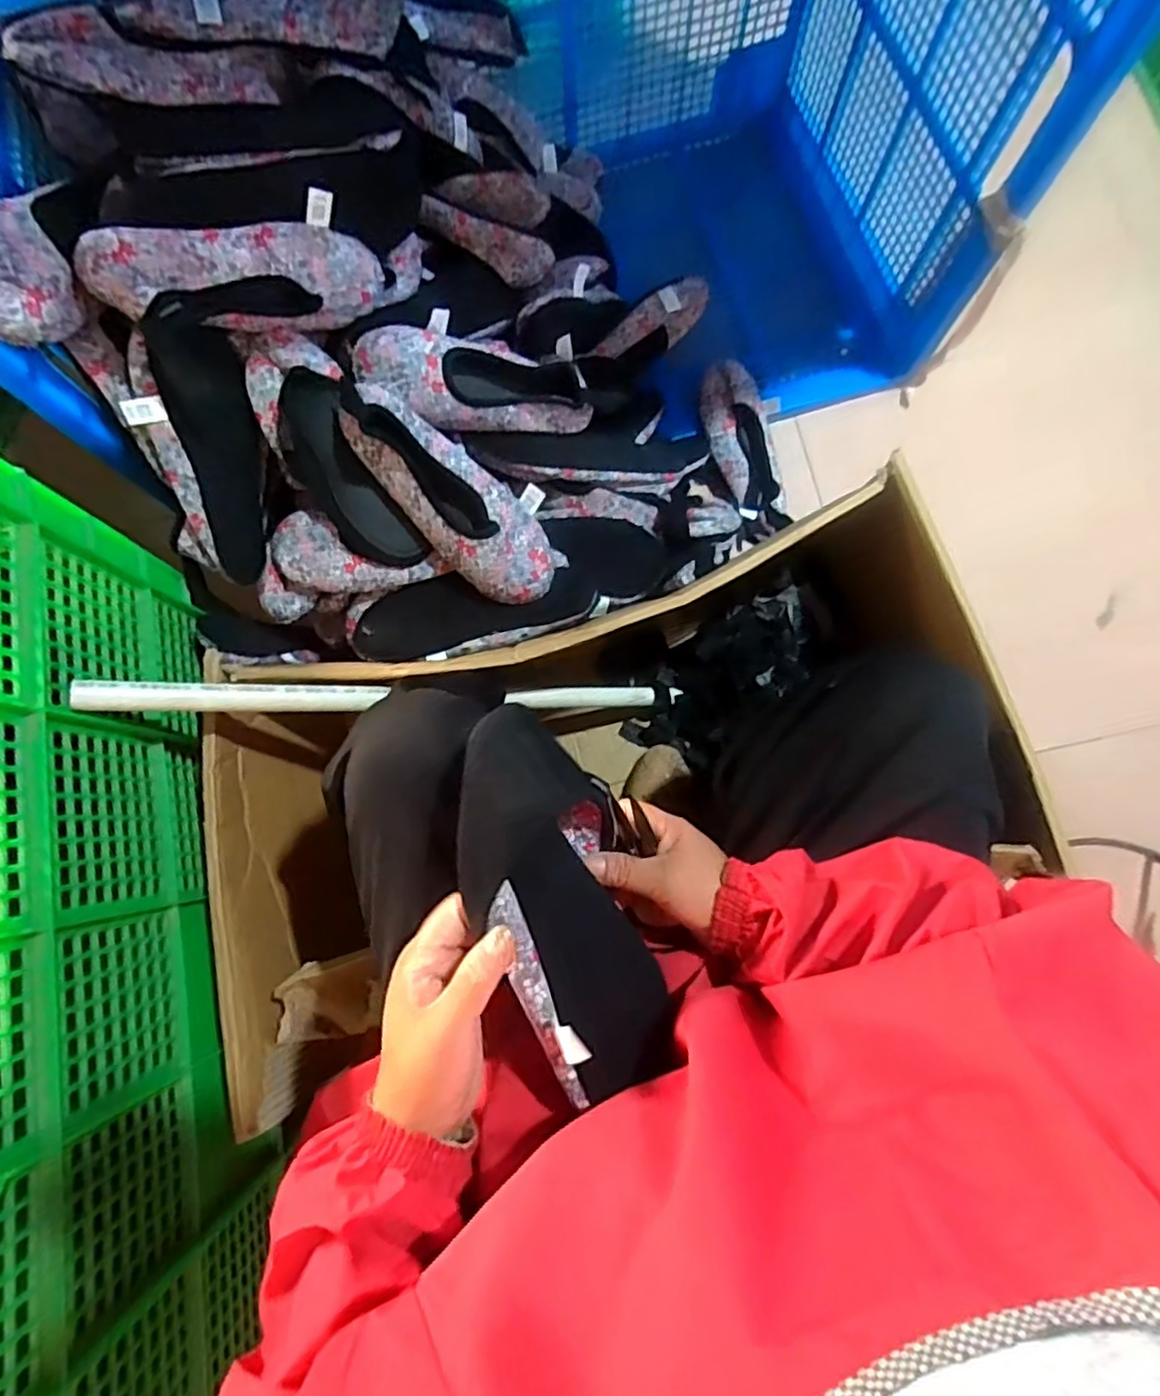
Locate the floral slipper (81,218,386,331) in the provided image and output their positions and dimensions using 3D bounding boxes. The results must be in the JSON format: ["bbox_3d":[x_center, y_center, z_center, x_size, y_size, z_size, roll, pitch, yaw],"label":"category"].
[{"bbox_3d":[-0.302,-0.382,0.609,0.260,0.077,0.060,-26,79,-36],"label":"floral slipper"}]

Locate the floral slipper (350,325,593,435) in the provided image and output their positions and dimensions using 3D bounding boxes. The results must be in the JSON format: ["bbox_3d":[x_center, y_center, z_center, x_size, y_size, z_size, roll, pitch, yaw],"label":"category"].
[{"bbox_3d":[-0.099,-0.339,0.694,0.256,0.061,0.103,-2,78,-30],"label":"floral slipper"}]

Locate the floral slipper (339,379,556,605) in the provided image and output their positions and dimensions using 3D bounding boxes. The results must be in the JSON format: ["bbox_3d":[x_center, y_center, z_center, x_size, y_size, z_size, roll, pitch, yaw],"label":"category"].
[{"bbox_3d":[-0.126,-0.199,0.653,0.263,0.057,0.092,44,83,-20],"label":"floral slipper"}]

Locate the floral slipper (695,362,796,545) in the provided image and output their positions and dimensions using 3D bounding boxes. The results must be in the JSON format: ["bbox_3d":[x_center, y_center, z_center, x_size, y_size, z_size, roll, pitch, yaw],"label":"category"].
[{"bbox_3d":[0.228,-0.350,0.920,0.086,0.042,0.256,-12,80,-1],"label":"floral slipper"}]

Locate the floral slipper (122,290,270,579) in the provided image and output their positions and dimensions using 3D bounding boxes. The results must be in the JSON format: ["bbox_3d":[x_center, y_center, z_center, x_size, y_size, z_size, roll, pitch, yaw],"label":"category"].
[{"bbox_3d":[-0.376,-0.254,0.666,0.082,0.266,0.105,8,38,3],"label":"floral slipper"}]

